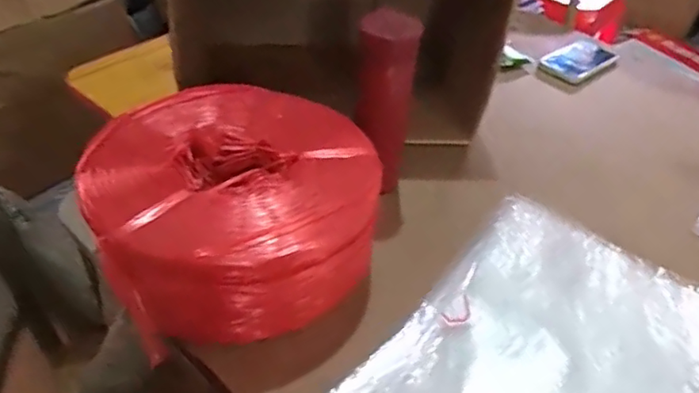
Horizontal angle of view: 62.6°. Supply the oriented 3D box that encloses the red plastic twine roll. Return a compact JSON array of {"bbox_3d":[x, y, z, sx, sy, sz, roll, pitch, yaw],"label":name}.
[{"bbox_3d":[-0.117,0.016,0.603,0.280,0.130,0.285,-16,45,-22],"label":"red plastic twine roll"}]

